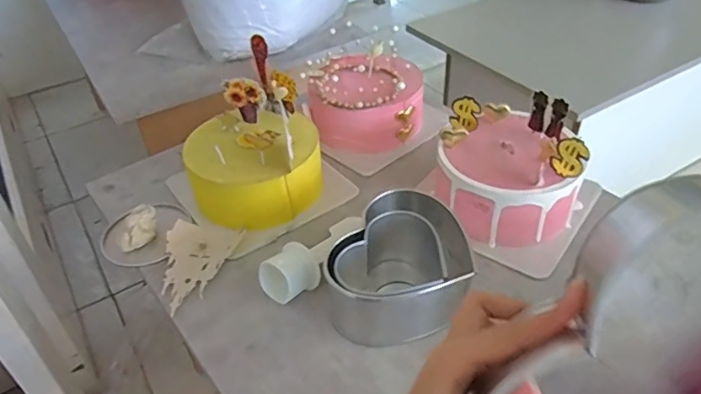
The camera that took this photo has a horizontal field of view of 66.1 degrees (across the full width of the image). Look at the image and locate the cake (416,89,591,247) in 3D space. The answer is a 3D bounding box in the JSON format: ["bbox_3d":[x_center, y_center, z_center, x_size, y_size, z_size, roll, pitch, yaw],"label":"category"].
[{"bbox_3d":[0.194,-0.030,0.679,0.175,0.132,0.165,12,42,19],"label":"cake"}]

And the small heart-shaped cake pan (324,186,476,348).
[{"bbox_3d":[0.053,0.071,0.600,0.134,0.080,0.145,3,40,8],"label":"small heart-shaped cake pan"}]

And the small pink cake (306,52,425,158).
[{"bbox_3d":[0.025,-0.152,0.842,0.168,0.119,0.161,0,40,4],"label":"small pink cake"}]

